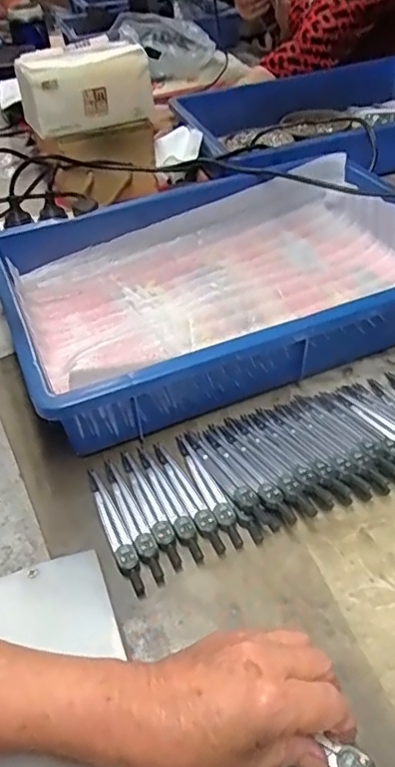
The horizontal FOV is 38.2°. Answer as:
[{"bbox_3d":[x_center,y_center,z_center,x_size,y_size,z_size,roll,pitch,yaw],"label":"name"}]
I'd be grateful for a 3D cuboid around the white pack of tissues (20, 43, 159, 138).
[{"bbox_3d":[-0.143,-0.377,0.730,0.170,0.086,0.074,-11,43,-6],"label":"white pack of tissues"}]

